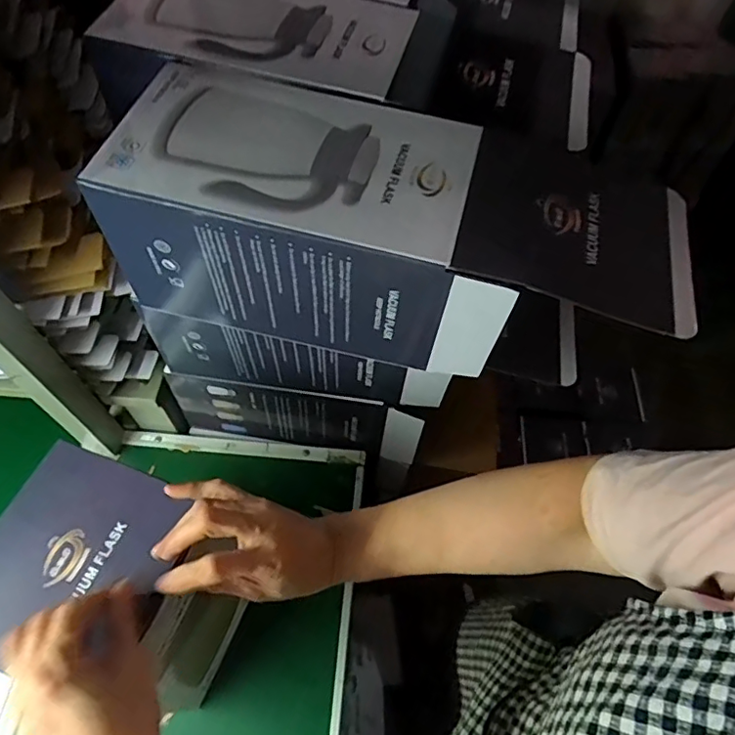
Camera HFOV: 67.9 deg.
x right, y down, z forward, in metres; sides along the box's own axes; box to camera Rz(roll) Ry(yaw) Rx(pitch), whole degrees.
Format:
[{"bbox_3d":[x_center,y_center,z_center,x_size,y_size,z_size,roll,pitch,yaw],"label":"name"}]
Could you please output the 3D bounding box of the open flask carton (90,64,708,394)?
[{"bbox_3d":[0.018,-0.104,0.440,0.403,0.145,0.147,13,59,7],"label":"open flask carton"}]

